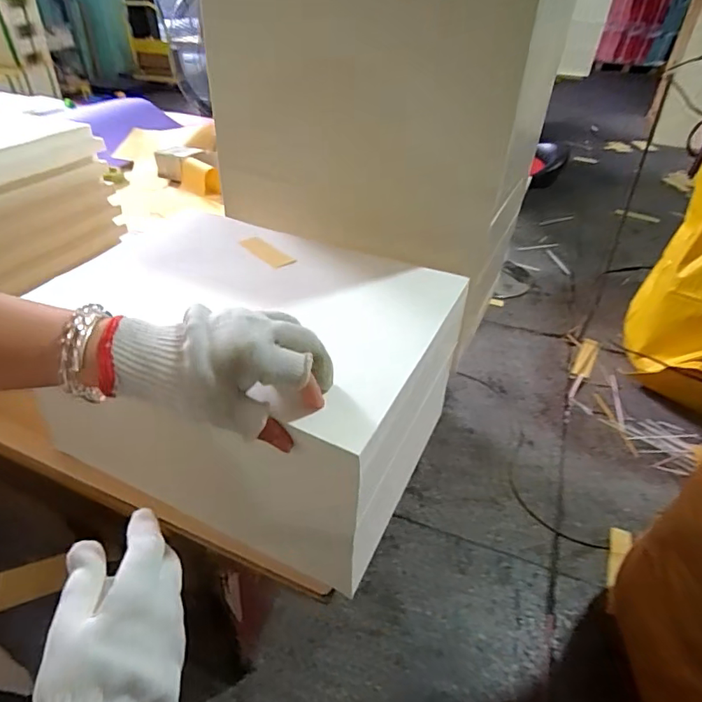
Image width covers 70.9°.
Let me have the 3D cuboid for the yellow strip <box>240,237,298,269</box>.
[{"bbox_3d":[-0.096,-0.111,0.551,0.074,0.007,0.026,33,48,32],"label":"yellow strip"}]

